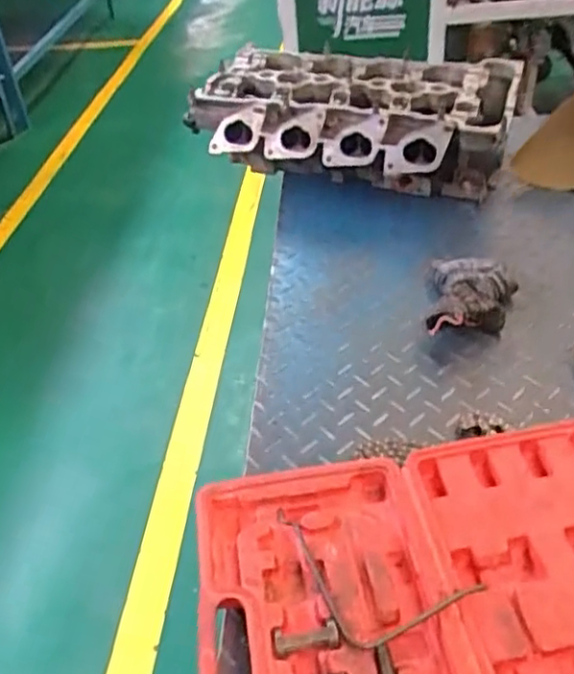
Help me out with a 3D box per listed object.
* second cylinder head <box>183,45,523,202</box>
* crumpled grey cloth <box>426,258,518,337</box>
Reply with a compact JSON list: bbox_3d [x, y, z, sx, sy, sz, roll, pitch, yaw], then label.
[{"bbox_3d":[0.108,-0.346,1.063,0.478,0.151,0.244,10,43,18],"label":"second cylinder head"},{"bbox_3d":[0.229,-0.048,0.826,0.106,0.050,0.152,5,41,13],"label":"crumpled grey cloth"}]

